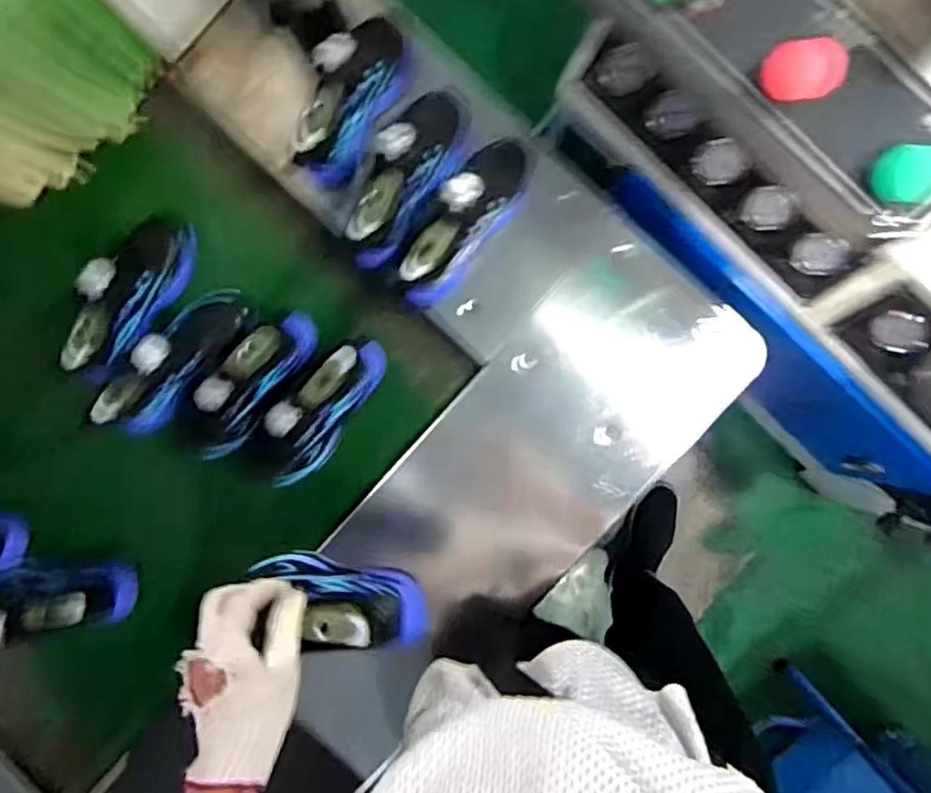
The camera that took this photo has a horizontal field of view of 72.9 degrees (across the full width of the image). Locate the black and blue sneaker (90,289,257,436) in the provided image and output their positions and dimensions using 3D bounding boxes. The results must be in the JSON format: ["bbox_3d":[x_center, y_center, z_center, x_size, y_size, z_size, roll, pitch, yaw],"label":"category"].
[{"bbox_3d":[-0.342,-0.040,0.731,0.206,0.102,0.063,-43,88,1],"label":"black and blue sneaker"}]

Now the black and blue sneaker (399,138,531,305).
[{"bbox_3d":[0.004,-0.203,0.708,0.087,0.133,0.220,27,90,2],"label":"black and blue sneaker"}]

